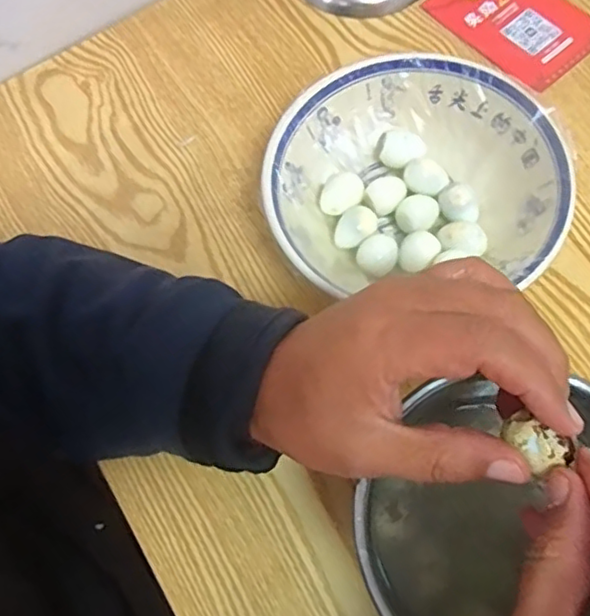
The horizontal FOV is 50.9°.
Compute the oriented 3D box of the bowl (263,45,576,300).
[{"bbox_3d":[0.070,-0.078,0.384,0.165,0.058,0.149,-1,70,2],"label":"bowl"}]

